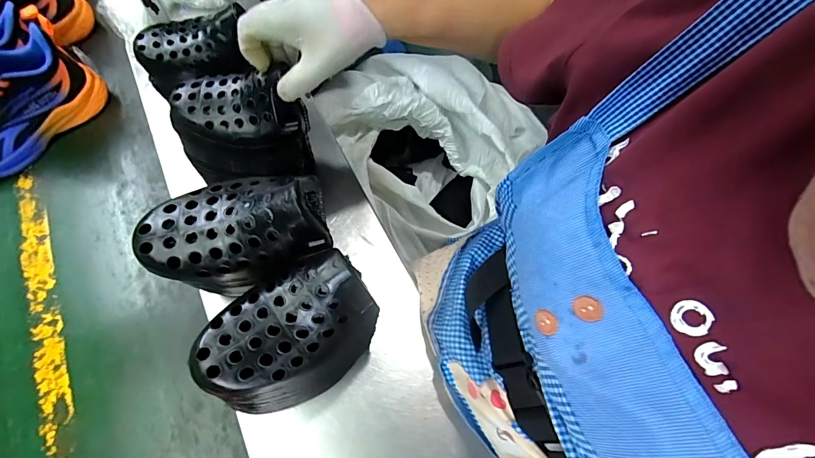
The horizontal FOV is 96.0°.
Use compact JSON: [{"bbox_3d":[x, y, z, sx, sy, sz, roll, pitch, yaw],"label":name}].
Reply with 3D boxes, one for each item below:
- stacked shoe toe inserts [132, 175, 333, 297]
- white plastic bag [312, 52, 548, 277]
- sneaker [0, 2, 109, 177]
[{"bbox_3d":[-0.140,-0.003,0.290,0.141,0.058,0.090,-11,66,-11],"label":"stacked shoe toe inserts"},{"bbox_3d":[0.058,-0.204,0.973,0.486,0.267,0.552,32,65,10],"label":"white plastic bag"},{"bbox_3d":[-0.555,-0.176,0.500,0.107,0.127,0.248,26,66,9],"label":"sneaker"}]

